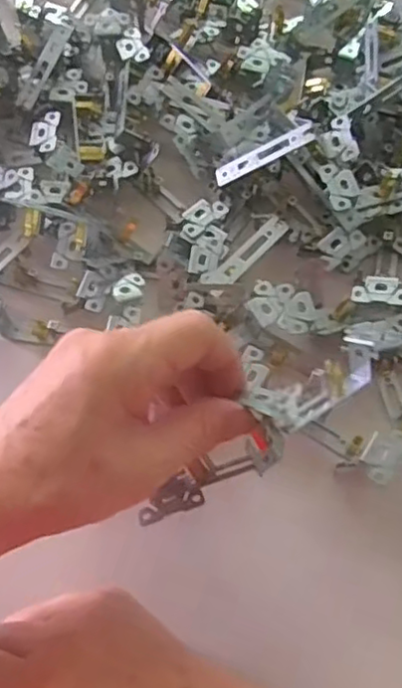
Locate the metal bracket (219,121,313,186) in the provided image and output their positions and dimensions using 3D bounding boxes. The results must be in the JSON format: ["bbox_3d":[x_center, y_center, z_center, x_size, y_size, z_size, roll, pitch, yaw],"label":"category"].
[{"bbox_3d":[0.039,-0.121,0.413,0.068,0.006,0.013,-23,64,24],"label":"metal bracket"}]

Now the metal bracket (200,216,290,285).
[{"bbox_3d":[0.028,-0.055,0.401,0.063,0.004,0.016,-40,78,-11],"label":"metal bracket"}]

